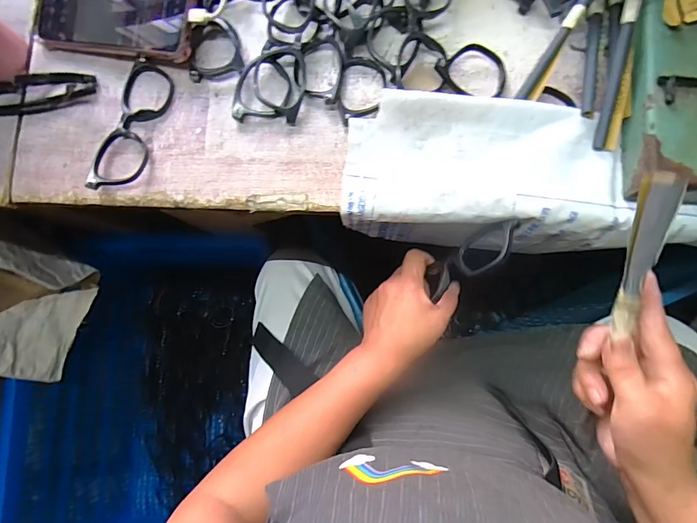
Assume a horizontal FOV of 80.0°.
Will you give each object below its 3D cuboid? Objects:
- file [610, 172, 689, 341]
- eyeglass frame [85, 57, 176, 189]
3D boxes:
[{"bbox_3d":[0.194,-0.002,0.272,0.022,0.007,0.108,22,124,47],"label":"file"},{"bbox_3d":[-0.206,-0.129,0.388,0.049,0.021,0.132,14,83,6],"label":"eyeglass frame"}]

